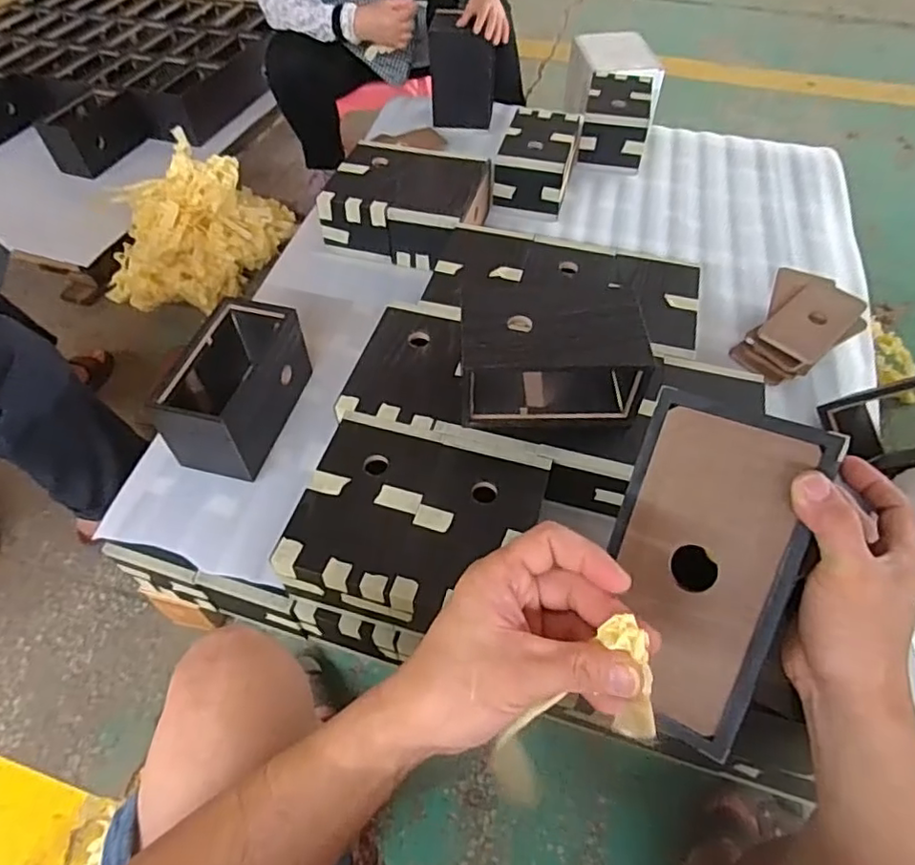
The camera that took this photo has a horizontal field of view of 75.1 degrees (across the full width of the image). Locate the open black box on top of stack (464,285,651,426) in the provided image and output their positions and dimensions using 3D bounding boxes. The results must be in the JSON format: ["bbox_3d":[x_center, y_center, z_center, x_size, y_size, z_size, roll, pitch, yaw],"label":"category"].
[{"bbox_3d":[0.114,-0.086,0.734,0.207,0.116,0.126,3,54,3],"label":"open black box on top of stack"}]

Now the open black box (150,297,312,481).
[{"bbox_3d":[-0.314,-0.063,0.849,0.122,0.125,0.223,10,55,8],"label":"open black box"}]

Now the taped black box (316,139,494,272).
[{"bbox_3d":[-0.095,-0.444,1.143,0.272,0.107,0.259,14,56,11],"label":"taped black box"}]

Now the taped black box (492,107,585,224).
[{"bbox_3d":[0.169,-0.562,1.239,0.140,0.109,0.251,13,55,11],"label":"taped black box"}]

